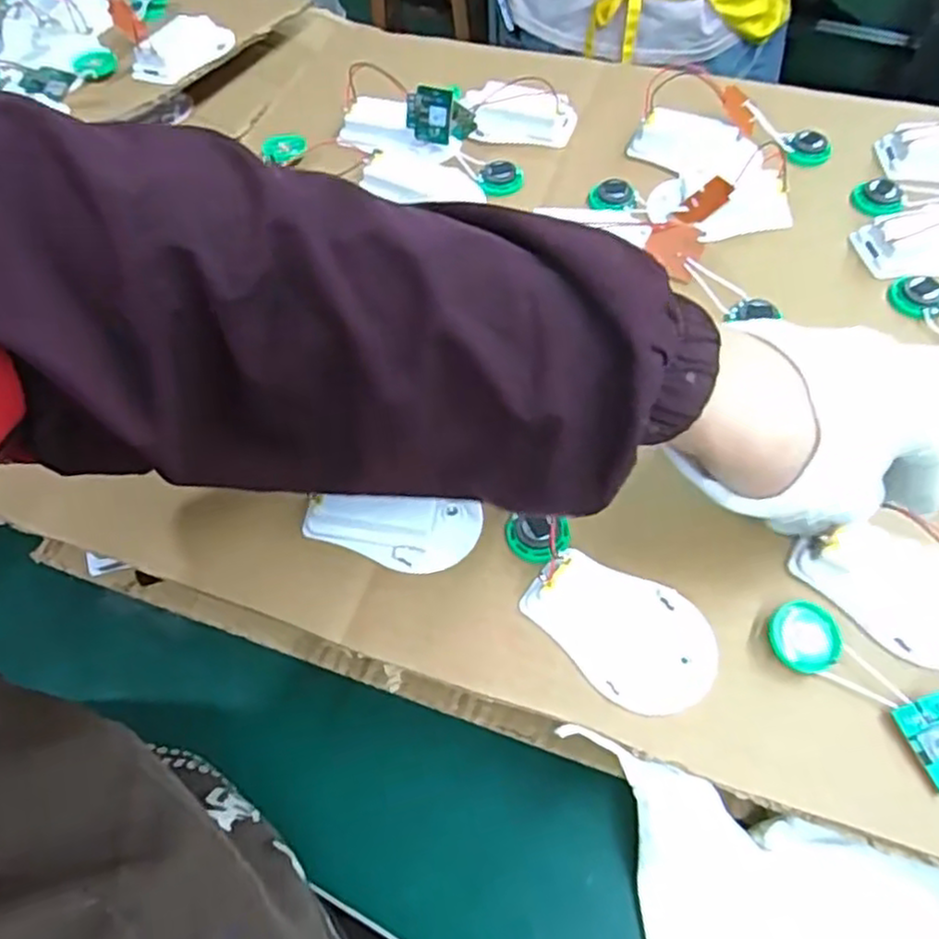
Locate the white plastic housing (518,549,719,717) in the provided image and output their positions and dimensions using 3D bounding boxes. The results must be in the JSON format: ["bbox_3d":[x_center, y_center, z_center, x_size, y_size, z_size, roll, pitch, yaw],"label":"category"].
[{"bbox_3d":[0.065,0.064,0.302,0.052,0.024,0.076,-38,62,-19],"label":"white plastic housing"}]

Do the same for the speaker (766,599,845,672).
[{"bbox_3d":[0.135,0.068,0.297,0.027,0.008,0.027,-4,71,13],"label":"speaker"}]

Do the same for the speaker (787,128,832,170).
[{"bbox_3d":[0.213,-0.199,0.454,0.024,0.012,0.023,22,61,18],"label":"speaker"}]

